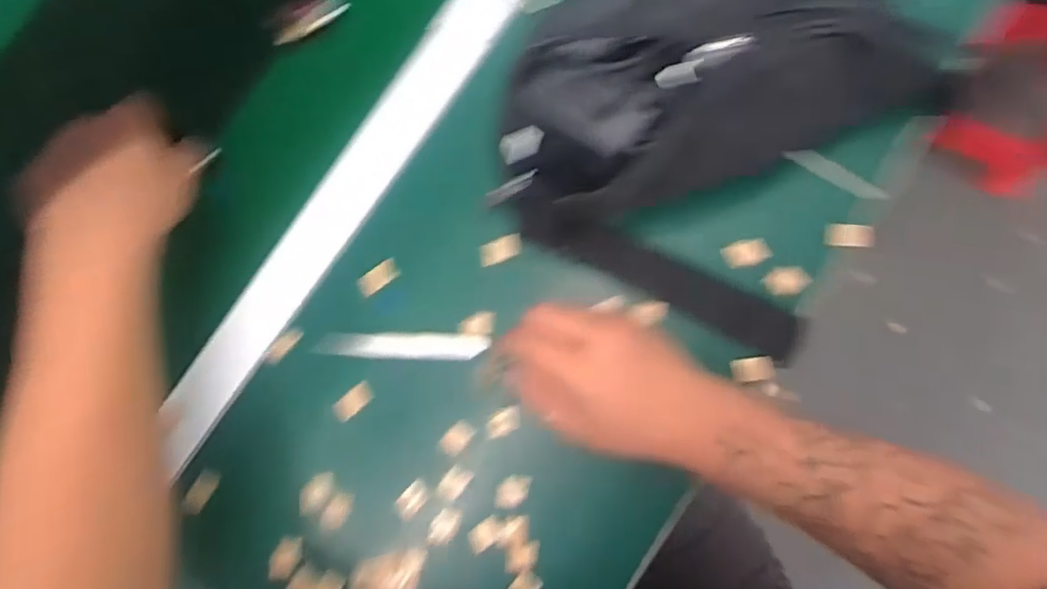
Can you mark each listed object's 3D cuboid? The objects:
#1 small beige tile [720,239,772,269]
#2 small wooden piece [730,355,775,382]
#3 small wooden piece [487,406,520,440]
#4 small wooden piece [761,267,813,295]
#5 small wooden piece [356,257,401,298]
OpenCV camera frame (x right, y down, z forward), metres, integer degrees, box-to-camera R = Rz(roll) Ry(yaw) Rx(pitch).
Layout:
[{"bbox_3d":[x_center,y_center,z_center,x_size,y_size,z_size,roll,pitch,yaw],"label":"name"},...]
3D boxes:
[{"bbox_3d":[0.155,-0.029,0.410,0.031,0.009,0.017,-11,81,2],"label":"small beige tile"},{"bbox_3d":[0.157,0.052,0.407,0.027,0.013,0.016,-7,81,3],"label":"small wooden piece"},{"bbox_3d":[-0.014,0.088,0.407,0.027,0.008,0.016,-24,81,0],"label":"small wooden piece"},{"bbox_3d":[0.182,-0.009,0.411,0.029,0.013,0.019,-10,81,2],"label":"small wooden piece"},{"bbox_3d":[-0.105,-0.012,0.429,0.032,0.006,0.014,-41,81,-17],"label":"small wooden piece"}]

